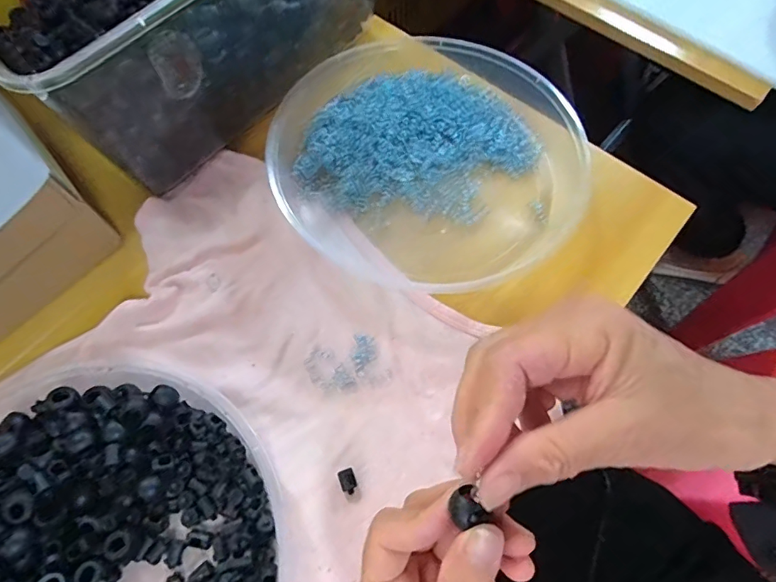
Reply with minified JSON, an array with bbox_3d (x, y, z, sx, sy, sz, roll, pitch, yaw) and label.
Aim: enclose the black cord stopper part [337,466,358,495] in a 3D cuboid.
[{"bbox_3d":[-0.025,0.118,0.291,0.010,0.004,0.015,-19,68,-7],"label":"black cord stopper part"}]

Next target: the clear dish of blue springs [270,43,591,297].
[{"bbox_3d":[0.032,-0.109,0.370,0.235,0.032,0.216,0,67,1],"label":"clear dish of blue springs"}]

